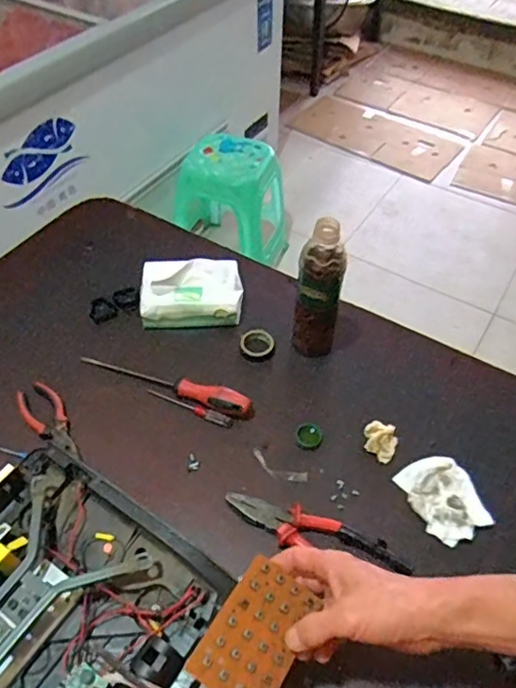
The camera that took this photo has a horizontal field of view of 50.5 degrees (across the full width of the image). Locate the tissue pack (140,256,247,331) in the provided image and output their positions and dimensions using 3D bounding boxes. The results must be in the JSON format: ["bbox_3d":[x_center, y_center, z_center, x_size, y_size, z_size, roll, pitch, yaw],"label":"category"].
[{"bbox_3d":[-0.096,-0.080,0.802,0.145,0.063,0.089,0,51,-1],"label":"tissue pack"}]

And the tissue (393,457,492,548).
[{"bbox_3d":[0.218,0.182,0.640,0.076,0.017,0.100,-12,52,-11],"label":"tissue"}]

